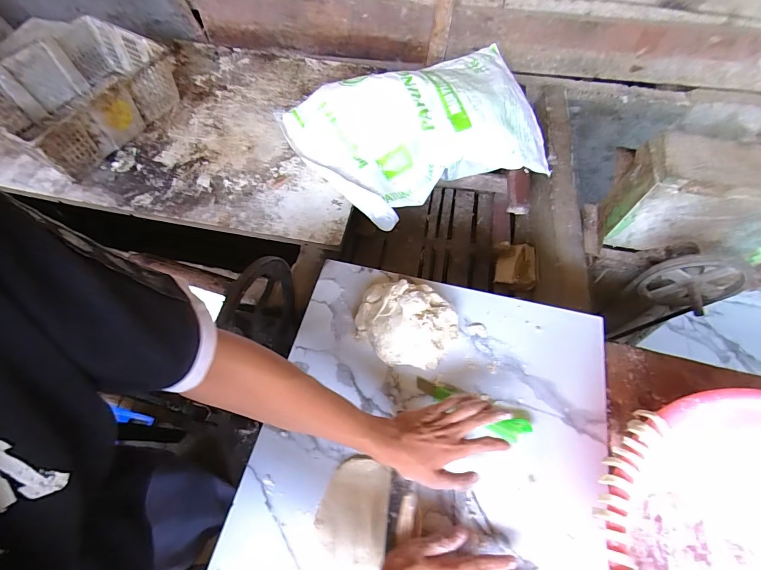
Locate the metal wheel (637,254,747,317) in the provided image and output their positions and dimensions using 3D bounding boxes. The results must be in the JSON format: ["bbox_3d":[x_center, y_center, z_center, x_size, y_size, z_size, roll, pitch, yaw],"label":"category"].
[{"bbox_3d":[0.683,0.010,0.809,0.192,0.189,0.081,0,63,-2],"label":"metal wheel"}]

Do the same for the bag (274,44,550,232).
[{"bbox_3d":[0.129,-0.423,0.979,0.658,0.154,0.436,-26,67,-14],"label":"bag"}]

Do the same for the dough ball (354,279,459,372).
[{"bbox_3d":[0.041,0.058,0.578,0.159,0.064,0.126,13,63,5],"label":"dough ball"}]

